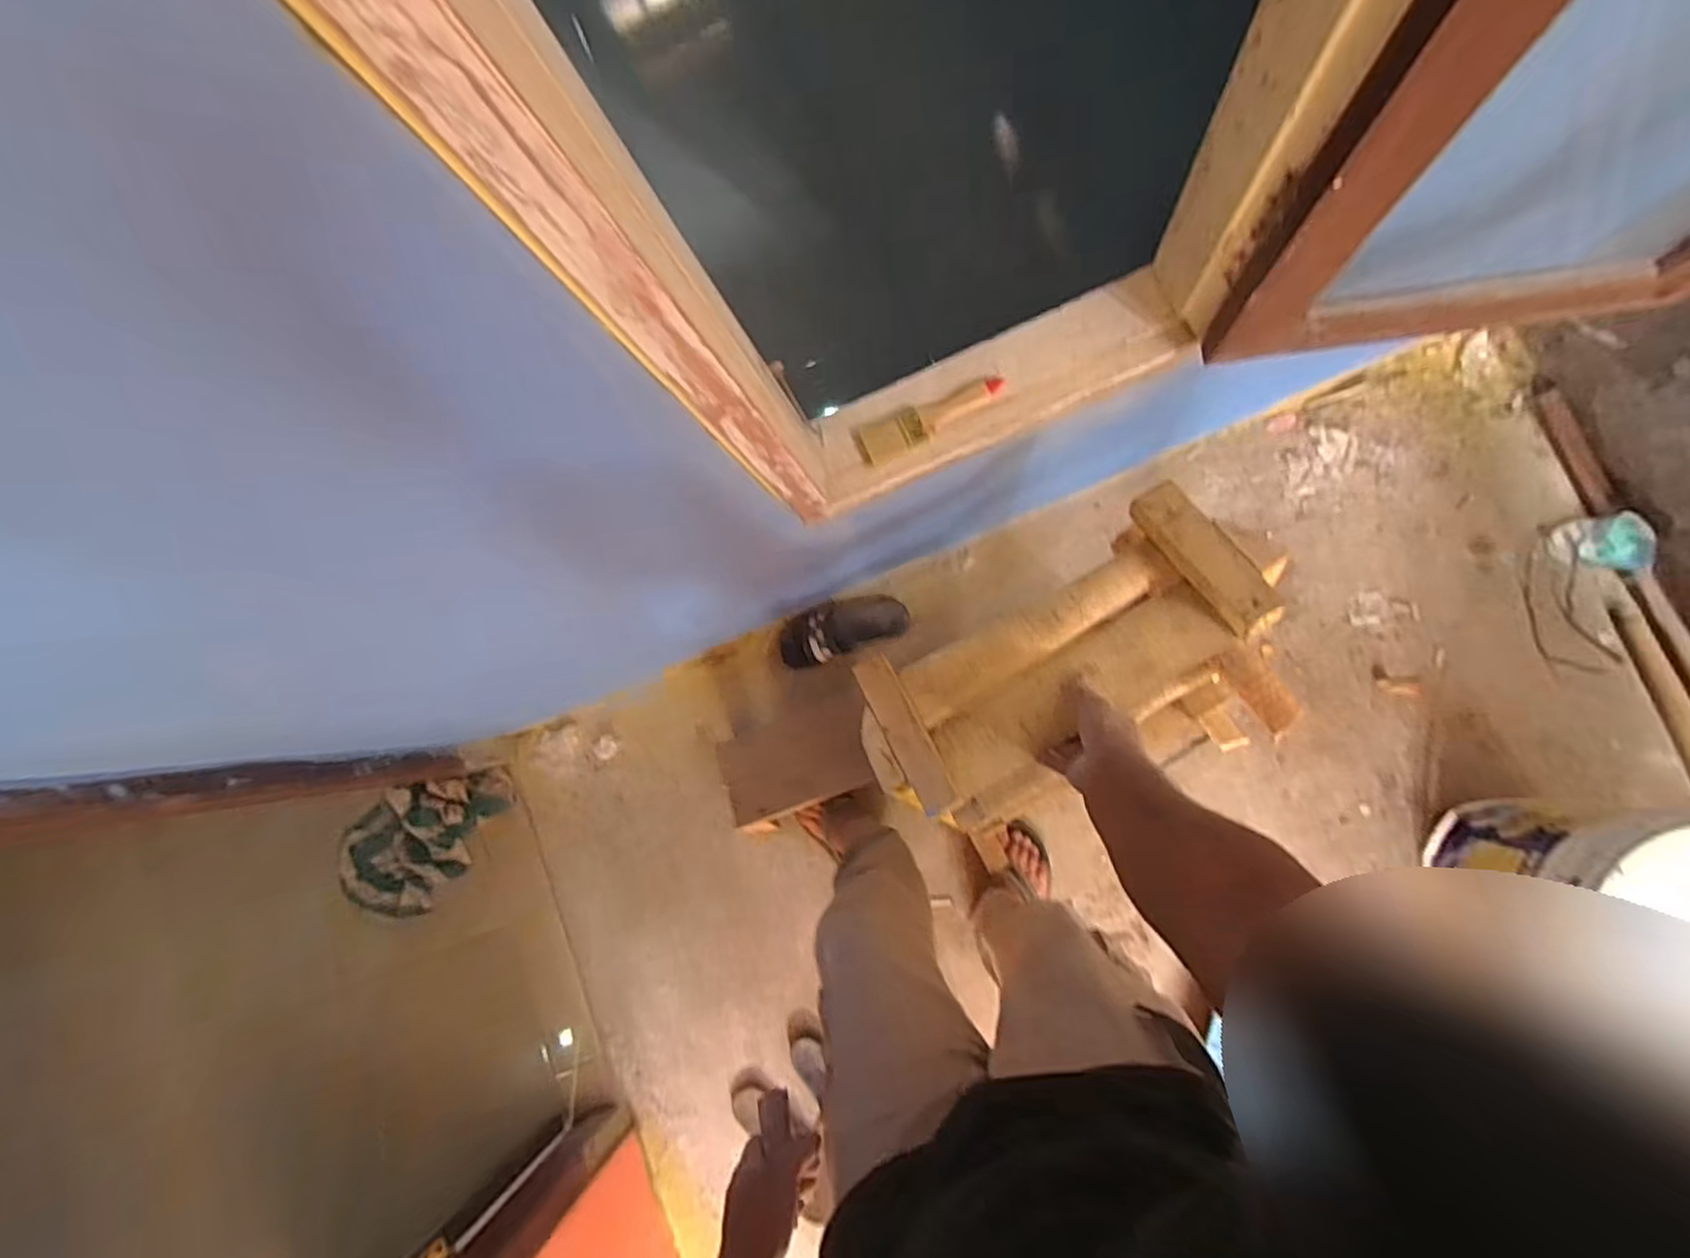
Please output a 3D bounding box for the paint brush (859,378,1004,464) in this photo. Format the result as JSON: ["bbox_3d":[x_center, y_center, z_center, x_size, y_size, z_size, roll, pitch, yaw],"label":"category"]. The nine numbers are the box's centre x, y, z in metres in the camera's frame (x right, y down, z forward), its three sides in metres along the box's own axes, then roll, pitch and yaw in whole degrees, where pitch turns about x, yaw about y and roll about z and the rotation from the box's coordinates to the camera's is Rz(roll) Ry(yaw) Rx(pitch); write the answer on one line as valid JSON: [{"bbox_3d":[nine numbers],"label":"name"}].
[{"bbox_3d":[0.103,-0.249,0.846,0.170,0.008,0.046,-22,80,7],"label":"paint brush"}]

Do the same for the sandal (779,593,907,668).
[{"bbox_3d":[-0.007,0.001,1.367,0.254,0.064,0.113,-21,81,7],"label":"sandal"}]

